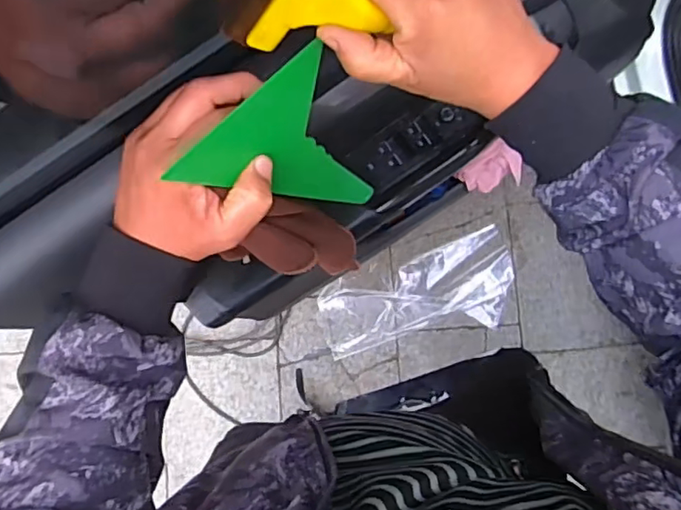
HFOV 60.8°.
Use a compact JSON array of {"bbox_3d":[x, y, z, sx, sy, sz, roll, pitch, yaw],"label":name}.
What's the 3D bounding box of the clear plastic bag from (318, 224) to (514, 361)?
[{"bbox_3d":[0.197,0.105,1.491,0.489,0.026,0.214,-18,79,4],"label":"clear plastic bag"}]

